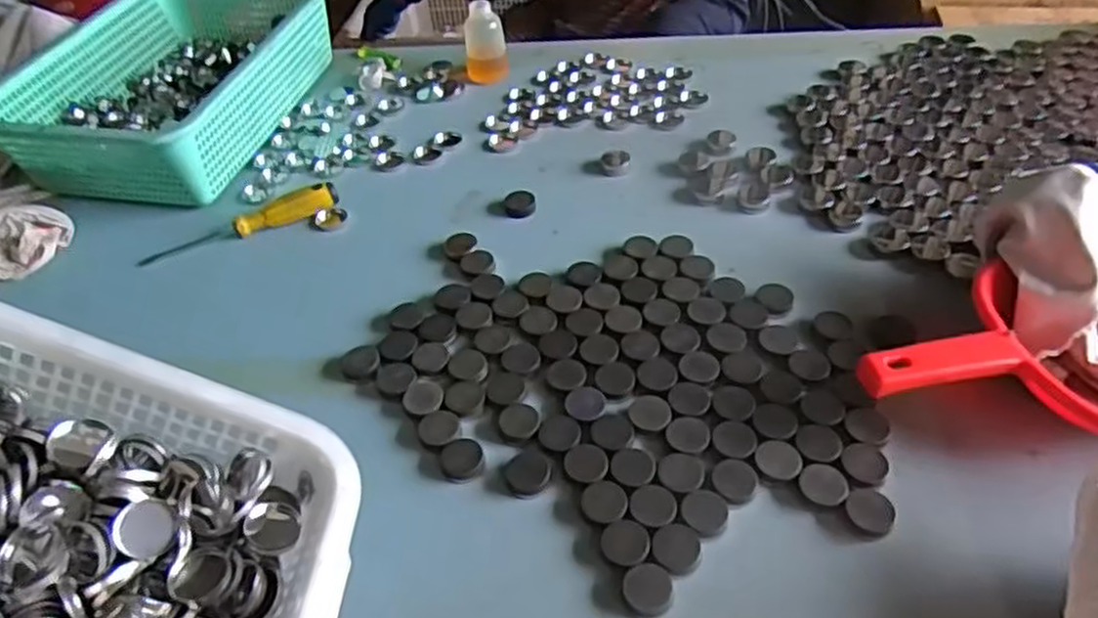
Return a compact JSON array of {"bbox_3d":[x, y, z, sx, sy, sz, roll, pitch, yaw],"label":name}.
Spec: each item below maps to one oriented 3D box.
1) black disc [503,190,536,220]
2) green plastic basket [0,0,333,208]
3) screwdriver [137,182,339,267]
[{"bbox_3d":[-0.031,-0.114,0.798,0.034,0.014,0.034,-3,46,3],"label":"black disc"},{"bbox_3d":[-0.462,-0.275,0.931,0.280,0.117,0.368,9,47,15],"label":"green plastic basket"},{"bbox_3d":[-0.333,-0.093,0.800,0.211,0.027,0.035,-18,47,-11],"label":"screwdriver"}]

